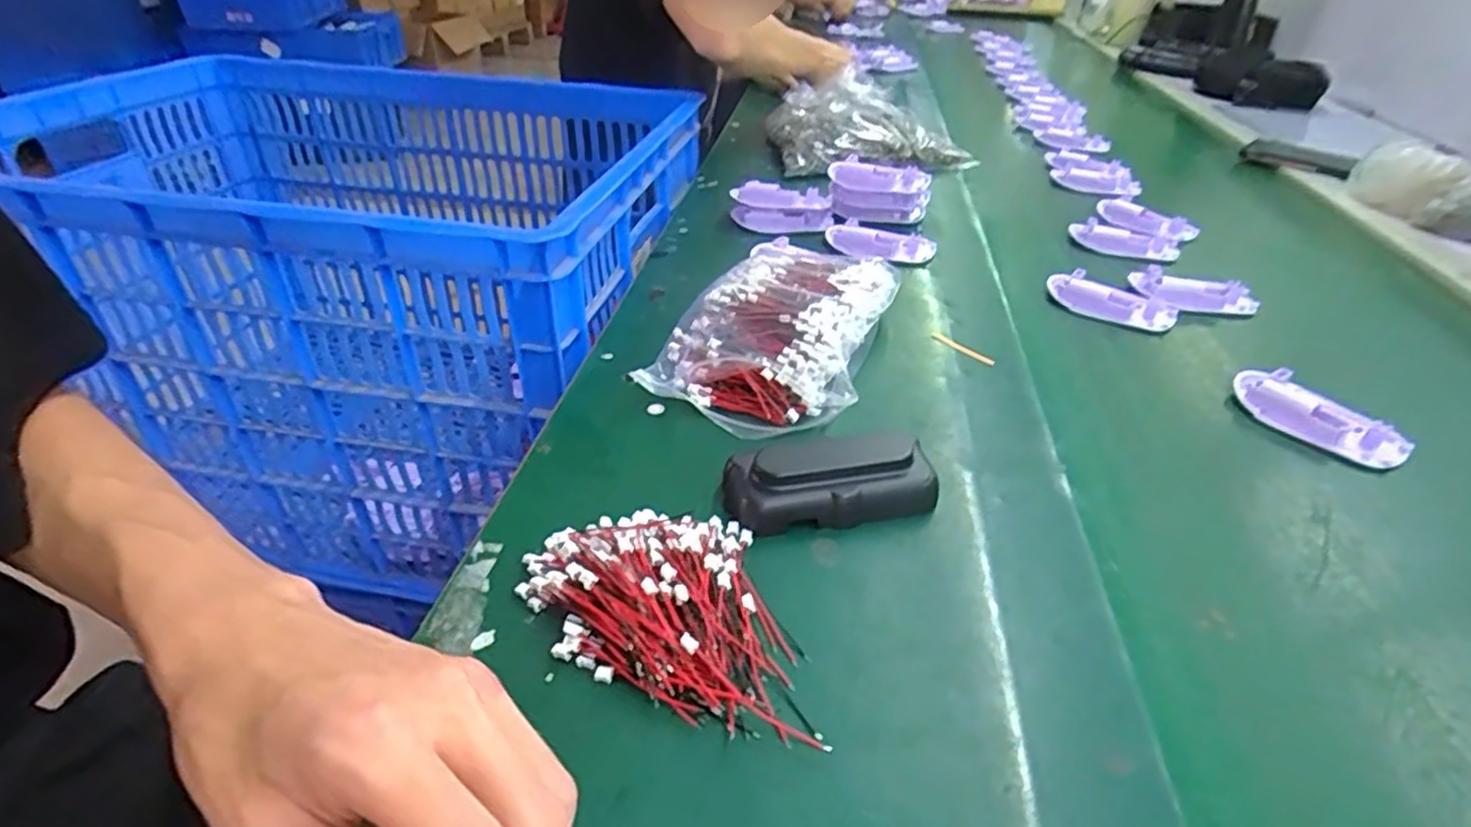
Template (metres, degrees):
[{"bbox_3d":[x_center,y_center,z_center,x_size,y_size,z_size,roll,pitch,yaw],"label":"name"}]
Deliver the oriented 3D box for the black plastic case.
[{"bbox_3d":[0.049,0.033,0.377,0.110,0.031,0.048,-1,35,-3],"label":"black plastic case"}]

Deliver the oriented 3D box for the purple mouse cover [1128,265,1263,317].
[{"bbox_3d":[0.384,-0.104,0.611,0.088,0.018,0.051,3,36,1],"label":"purple mouse cover"}]

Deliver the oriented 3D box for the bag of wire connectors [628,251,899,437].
[{"bbox_3d":[0.031,-0.057,0.500,0.134,0.046,0.186,15,38,19],"label":"bag of wire connectors"}]

